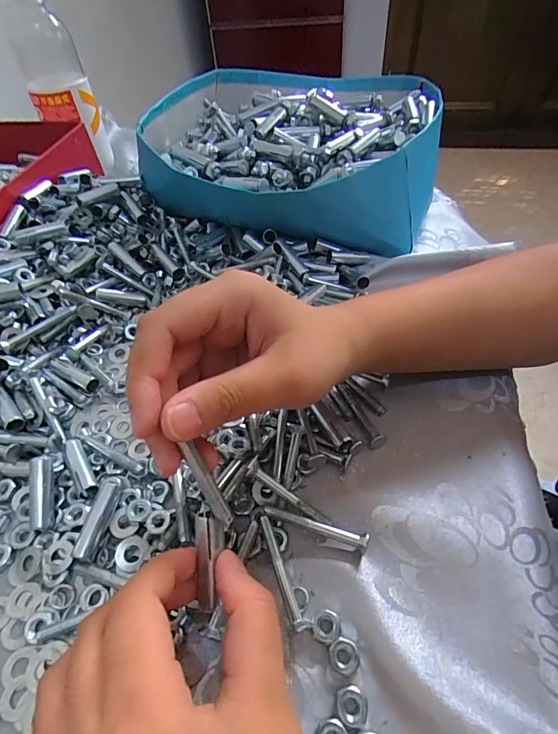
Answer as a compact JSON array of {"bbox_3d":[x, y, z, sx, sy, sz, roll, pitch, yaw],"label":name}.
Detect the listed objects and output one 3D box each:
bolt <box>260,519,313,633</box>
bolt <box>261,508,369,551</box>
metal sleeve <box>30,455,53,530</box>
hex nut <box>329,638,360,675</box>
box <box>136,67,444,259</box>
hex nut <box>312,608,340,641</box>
[{"bbox_3d":[0.001,0.102,0.202,0.008,0.009,0.052,-21,51,-13],"label":"bolt"},{"bbox_3d":[0.019,0.086,0.214,0.055,0.009,0.007,10,51,13],"label":"bolt"},{"bbox_3d":[-0.135,0.071,0.228,0.010,0.009,0.039,-9,72,-6],"label":"metal sleeve"},{"bbox_3d":[0.030,0.131,0.183,0.013,0.004,0.013,-28,53,-19],"label":"hex nut"},{"bbox_3d":[0.012,-0.234,0.413,0.263,0.078,0.284,4,50,8],"label":"box"},{"bbox_3d":[0.022,0.122,0.189,0.013,0.004,0.013,7,51,10],"label":"hex nut"}]

